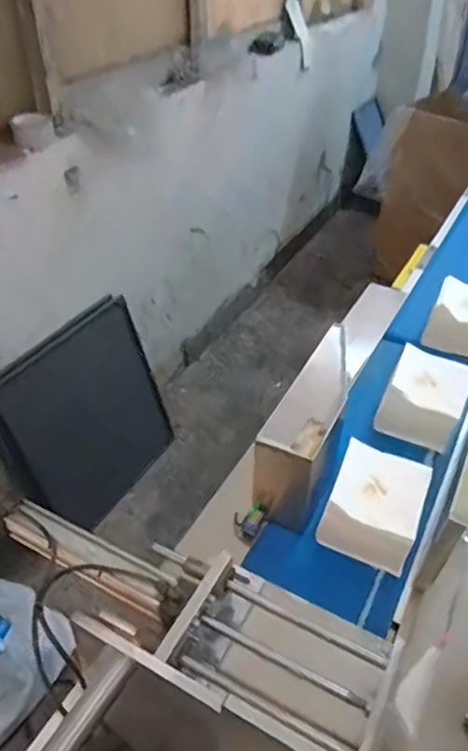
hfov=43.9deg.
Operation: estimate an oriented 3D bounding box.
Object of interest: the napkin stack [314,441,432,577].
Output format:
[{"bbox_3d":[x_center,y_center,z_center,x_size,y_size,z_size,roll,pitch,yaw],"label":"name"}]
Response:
[{"bbox_3d":[0.193,0.177,0.774,0.123,0.094,0.131,18,42,22],"label":"napkin stack"}]

